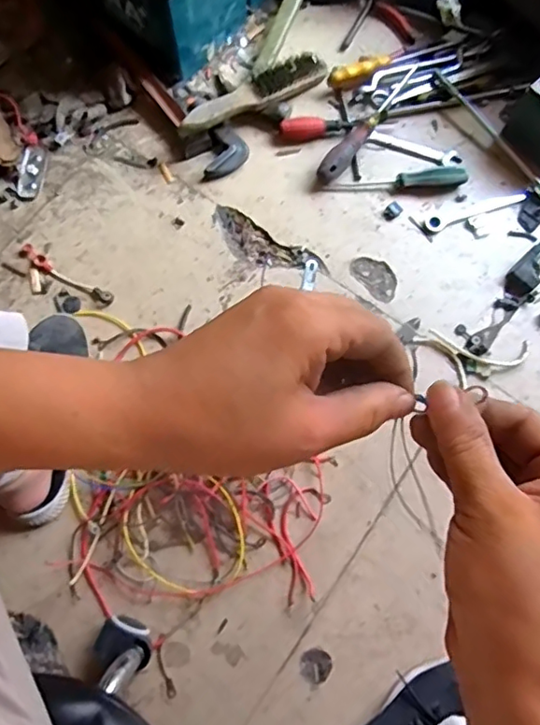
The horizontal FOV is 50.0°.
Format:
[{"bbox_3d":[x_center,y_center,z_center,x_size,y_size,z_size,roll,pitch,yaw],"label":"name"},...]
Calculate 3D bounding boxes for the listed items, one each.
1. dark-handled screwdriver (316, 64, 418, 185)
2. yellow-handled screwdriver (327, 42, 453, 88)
[{"bbox_3d":[0.136,-0.336,0.822,0.030,0.027,0.224,36,77,9],"label":"dark-handled screwdriver"},{"bbox_3d":[0.178,-0.441,0.855,0.191,0.032,0.032,-22,75,-6],"label":"yellow-handled screwdriver"}]

